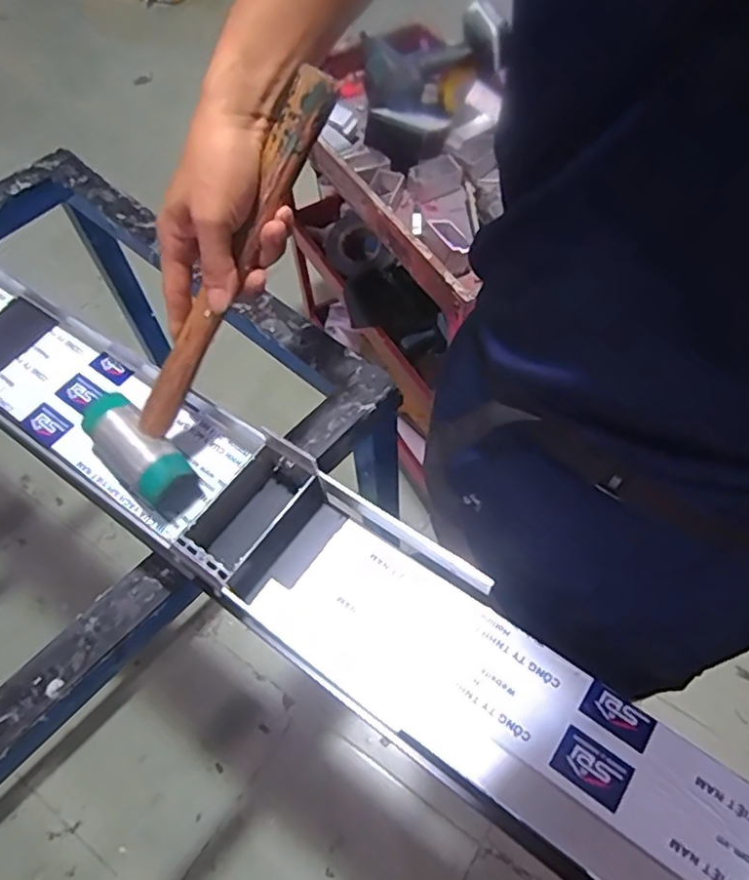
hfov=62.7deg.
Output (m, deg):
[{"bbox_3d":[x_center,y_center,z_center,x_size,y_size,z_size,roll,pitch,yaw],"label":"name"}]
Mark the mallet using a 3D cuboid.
[{"bbox_3d":[-0.112,-0.097,0.452,0.109,0.048,0.331,42,109,22],"label":"mallet"}]

